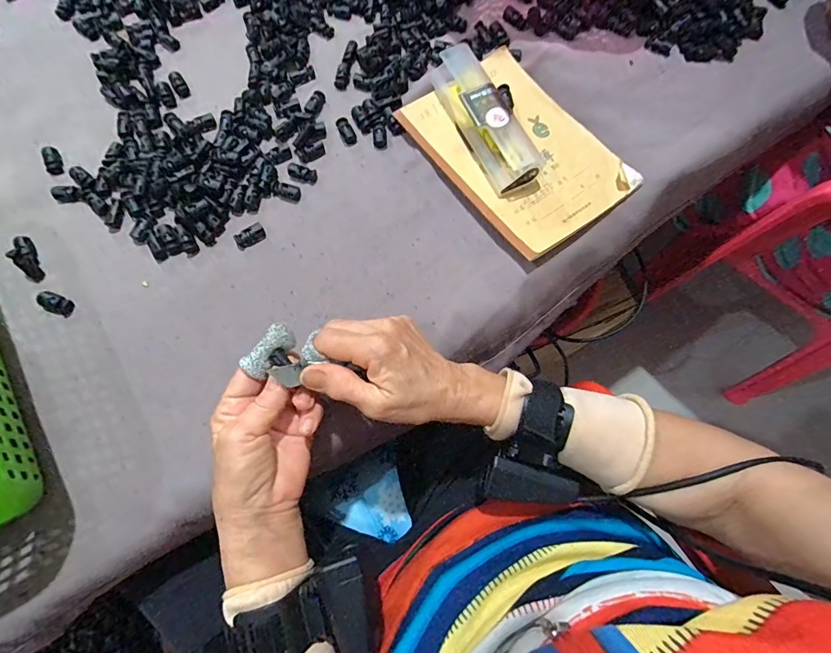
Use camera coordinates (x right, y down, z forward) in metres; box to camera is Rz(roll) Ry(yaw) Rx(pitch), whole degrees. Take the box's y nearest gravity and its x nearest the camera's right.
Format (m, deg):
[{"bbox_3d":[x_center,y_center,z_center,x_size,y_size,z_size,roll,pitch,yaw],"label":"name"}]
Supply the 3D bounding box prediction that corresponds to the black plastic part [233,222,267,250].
[{"bbox_3d":[-0.154,-0.084,0.390,0.028,0.008,0.016,-36,77,-9],"label":"black plastic part"}]

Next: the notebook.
[{"bbox_3d":[0.097,-0.177,0.413,0.142,0.009,0.208,-35,77,-9],"label":"notebook"}]

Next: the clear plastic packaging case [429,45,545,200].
[{"bbox_3d":[0.065,-0.205,0.407,0.044,0.035,0.159,-24,75,-7],"label":"clear plastic packaging case"}]

